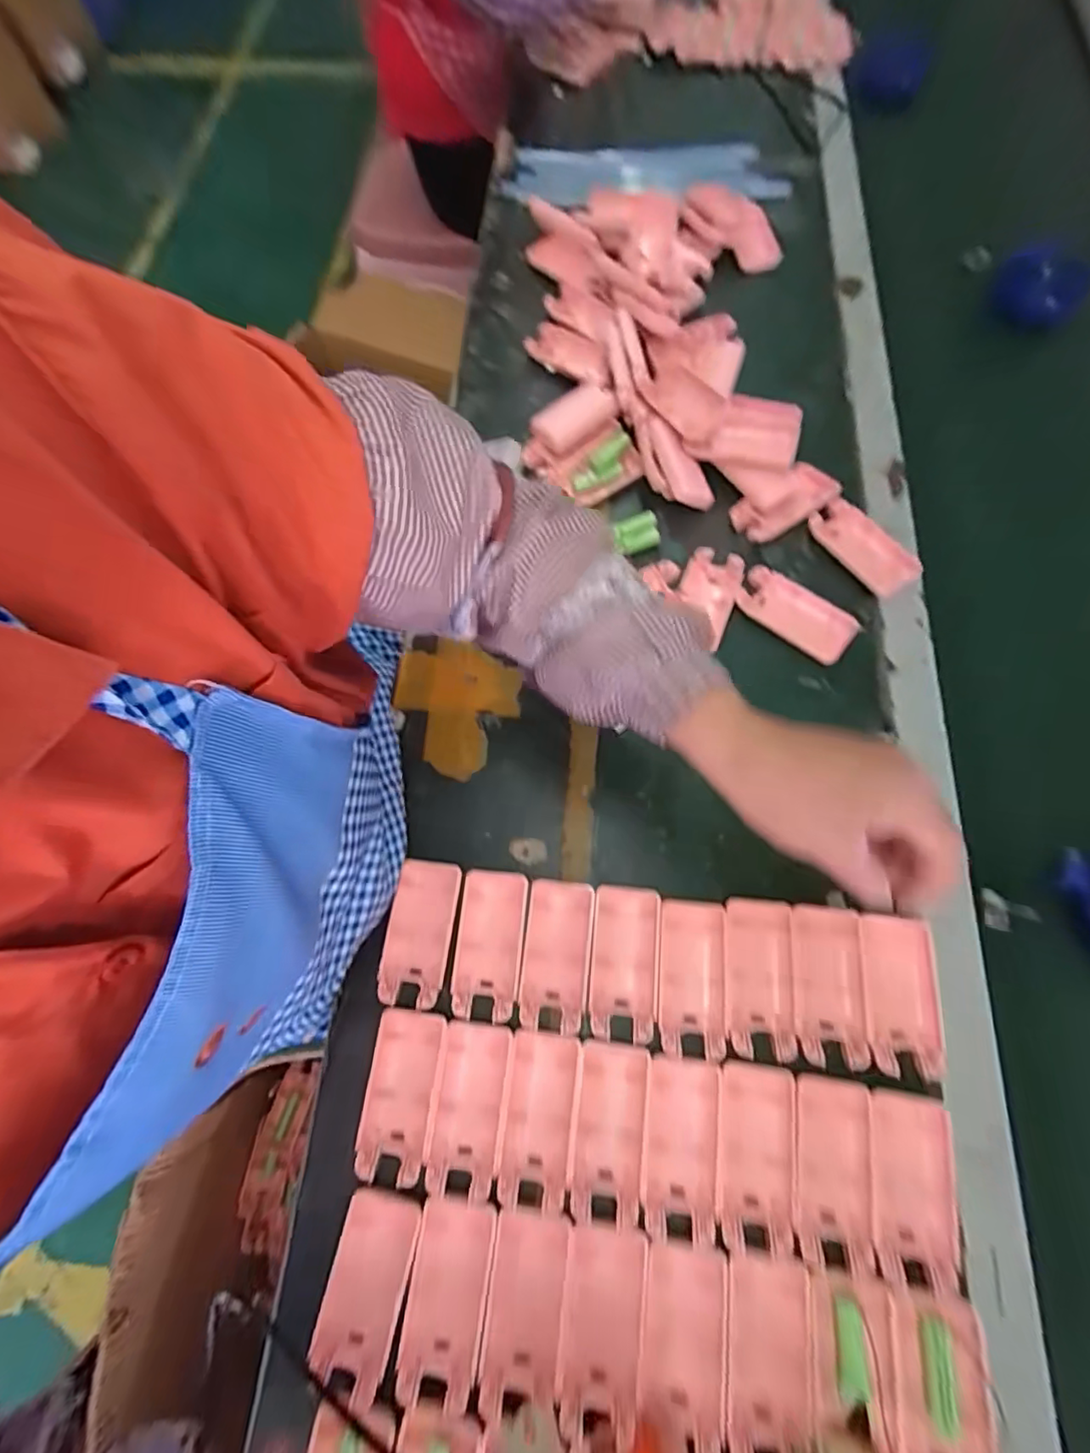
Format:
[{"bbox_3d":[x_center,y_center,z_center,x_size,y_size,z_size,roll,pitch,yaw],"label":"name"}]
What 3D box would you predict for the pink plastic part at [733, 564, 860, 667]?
[{"bbox_3d":[0.207,-0.094,0.469,0.095,0.011,0.045,38,75,12],"label":"pink plastic part"}]

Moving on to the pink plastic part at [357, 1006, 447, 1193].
[{"bbox_3d":[-0.092,0.235,0.366,0.044,0.015,0.092,7,71,3],"label":"pink plastic part"}]

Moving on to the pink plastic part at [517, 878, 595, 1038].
[{"bbox_3d":[0.008,0.156,0.389,0.044,0.014,0.093,6,71,2],"label":"pink plastic part"}]

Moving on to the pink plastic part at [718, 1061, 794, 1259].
[{"bbox_3d":[0.128,0.259,0.345,0.043,0.013,0.093,7,71,3],"label":"pink plastic part"}]

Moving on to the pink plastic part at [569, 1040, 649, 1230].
[{"bbox_3d":[0.040,0.250,0.354,0.043,0.011,0.091,7,71,3],"label":"pink plastic part"}]

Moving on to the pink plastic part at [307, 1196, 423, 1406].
[{"bbox_3d":[-0.104,0.326,0.329,0.043,0.014,0.089,12,72,4],"label":"pink plastic part"}]

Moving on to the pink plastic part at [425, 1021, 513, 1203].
[{"bbox_3d":[-0.047,0.240,0.361,0.043,0.013,0.092,6,71,2],"label":"pink plastic part"}]

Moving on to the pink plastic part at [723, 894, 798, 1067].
[{"bbox_3d":[0.143,0.166,0.378,0.044,0.007,0.094,5,71,2],"label":"pink plastic part"}]

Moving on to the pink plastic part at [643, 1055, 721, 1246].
[{"bbox_3d":[0.084,0.257,0.350,0.044,0.015,0.091,7,71,3],"label":"pink plastic part"}]

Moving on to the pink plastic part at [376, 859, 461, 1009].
[{"bbox_3d":[-0.088,0.144,0.399,0.044,0.016,0.093,7,71,3],"label":"pink plastic part"}]

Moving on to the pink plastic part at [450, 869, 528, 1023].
[{"bbox_3d":[-0.039,0.150,0.394,0.044,0.010,0.093,6,71,2],"label":"pink plastic part"}]

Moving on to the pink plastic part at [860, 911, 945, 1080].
[{"bbox_3d":[0.232,0.173,0.367,0.043,0.010,0.093,4,71,2],"label":"pink plastic part"}]

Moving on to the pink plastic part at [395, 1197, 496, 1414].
[{"bbox_3d":[-0.056,0.328,0.329,0.043,0.018,0.090,7,71,3],"label":"pink plastic part"}]

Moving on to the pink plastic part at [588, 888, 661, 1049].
[{"bbox_3d":[0.054,0.159,0.385,0.044,0.011,0.094,5,71,2],"label":"pink plastic part"}]

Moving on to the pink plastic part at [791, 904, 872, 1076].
[{"bbox_3d":[0.188,0.169,0.374,0.044,0.010,0.094,5,71,2],"label":"pink plastic part"}]

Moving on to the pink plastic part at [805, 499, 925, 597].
[{"bbox_3d":[0.274,-0.155,0.486,0.047,0.013,0.095,-37,75,-11],"label":"pink plastic part"}]

